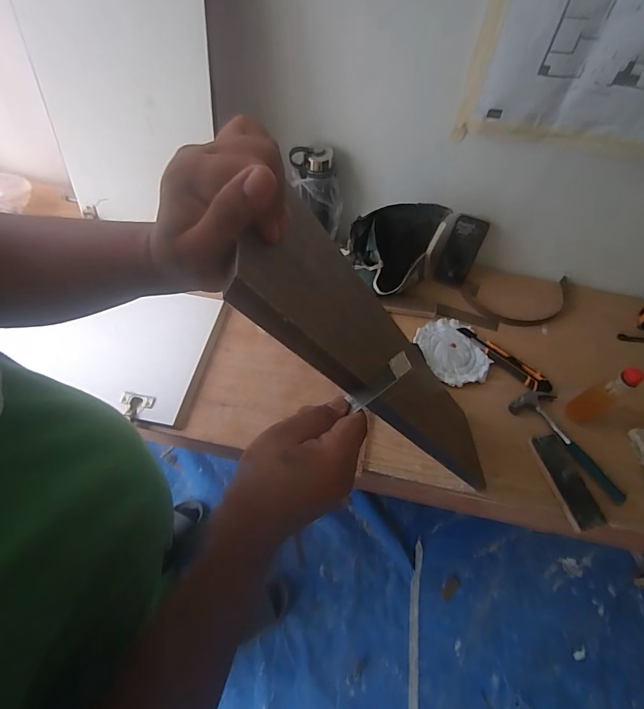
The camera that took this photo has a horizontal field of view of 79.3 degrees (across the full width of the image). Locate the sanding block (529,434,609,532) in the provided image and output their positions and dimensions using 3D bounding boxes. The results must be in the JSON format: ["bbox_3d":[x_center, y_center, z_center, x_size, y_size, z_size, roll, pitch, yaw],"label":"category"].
[{"bbox_3d":[0.470,0.242,0.747,0.070,0.011,0.175,-12,61,-10],"label":"sanding block"}]

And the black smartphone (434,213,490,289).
[{"bbox_3d":[0.344,-0.254,0.971,0.084,0.171,0.013,20,29,8],"label":"black smartphone"}]

